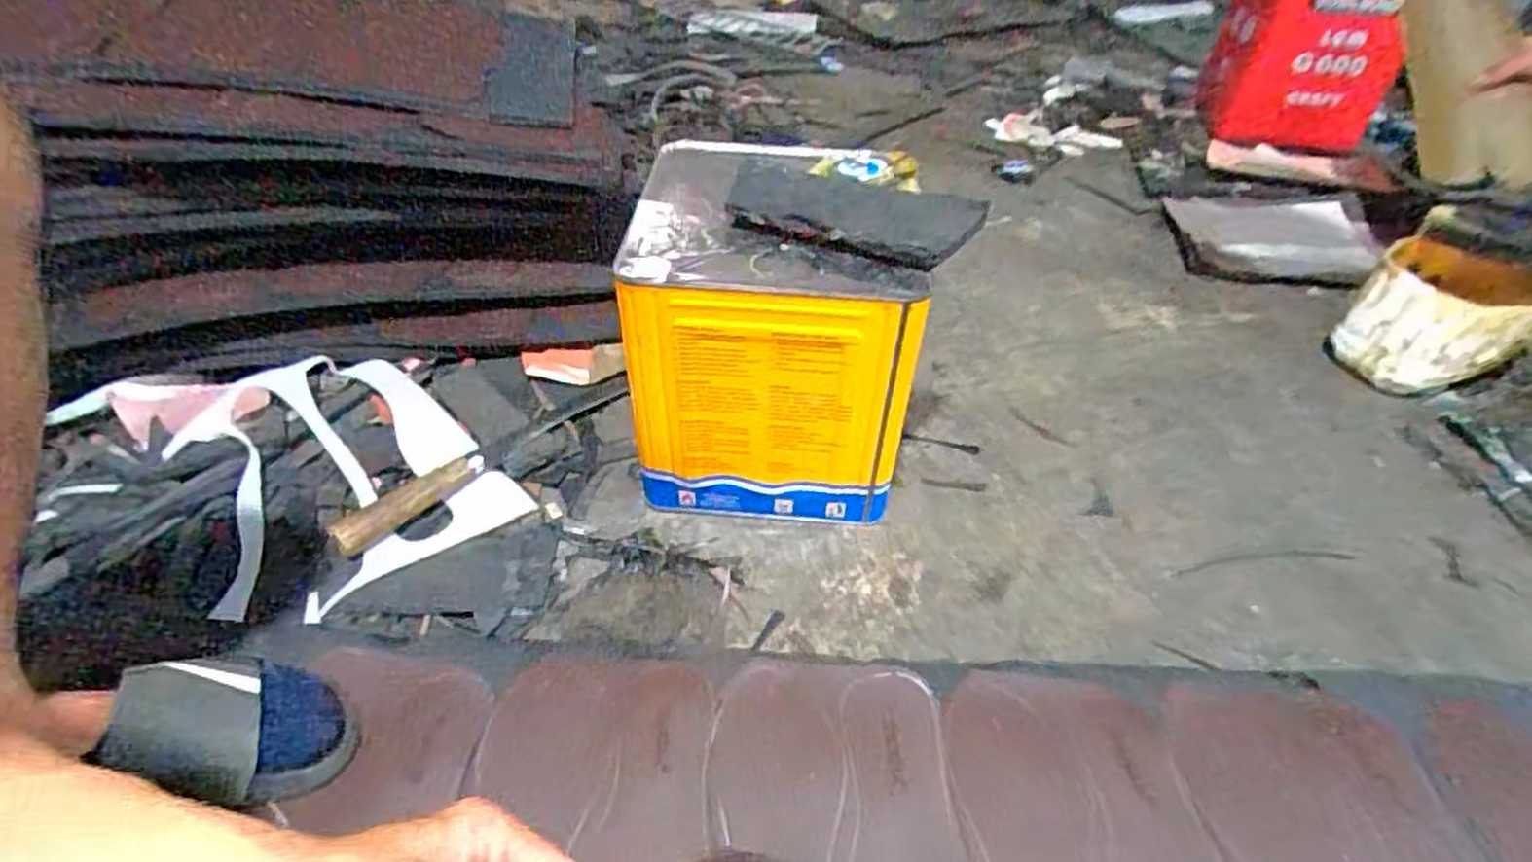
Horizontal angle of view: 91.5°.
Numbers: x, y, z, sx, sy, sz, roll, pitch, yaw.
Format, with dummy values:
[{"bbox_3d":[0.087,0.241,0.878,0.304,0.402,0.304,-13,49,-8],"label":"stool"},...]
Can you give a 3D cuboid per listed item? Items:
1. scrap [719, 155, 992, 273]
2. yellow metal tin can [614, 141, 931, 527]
[{"bbox_3d":[0.061,-0.174,0.588,0.203,0.014,0.080,17,64,16],"label":"scrap"},{"bbox_3d":[0.008,-0.094,0.703,0.237,0.264,0.244,4,47,3],"label":"yellow metal tin can"}]

